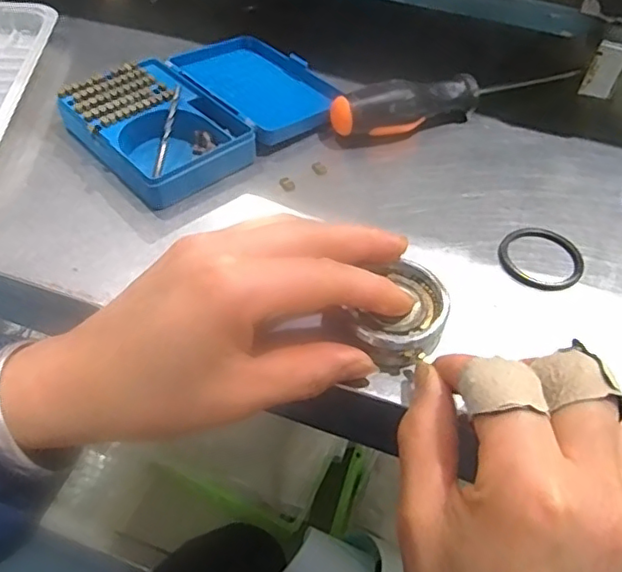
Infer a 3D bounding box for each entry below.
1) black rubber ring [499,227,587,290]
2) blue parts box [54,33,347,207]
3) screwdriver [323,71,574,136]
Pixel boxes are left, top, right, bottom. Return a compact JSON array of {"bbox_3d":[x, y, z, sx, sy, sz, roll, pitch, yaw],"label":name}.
[{"bbox_3d":[0.119,-0.016,0.306,0.041,0.004,0.040,36,57,22],"label":"black rubber ring"},{"bbox_3d":[-0.062,-0.111,0.364,0.153,0.027,0.110,-33,61,-27],"label":"blue parts box"},{"bbox_3d":[0.087,-0.113,0.373,0.153,0.029,0.027,-13,54,-15],"label":"screwdriver"}]

